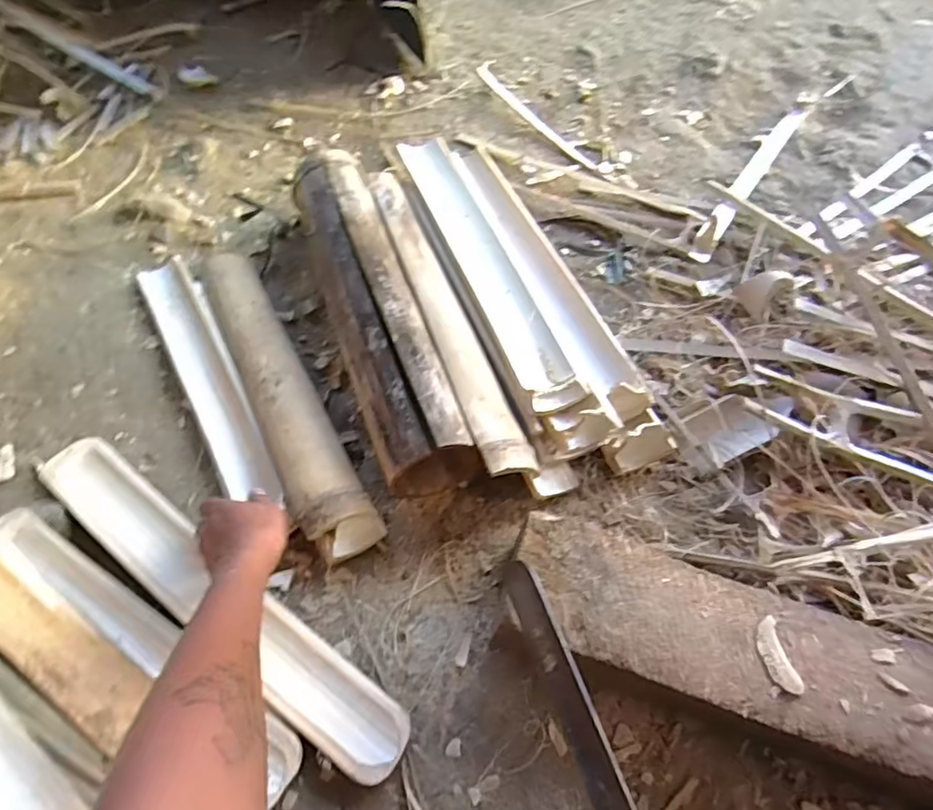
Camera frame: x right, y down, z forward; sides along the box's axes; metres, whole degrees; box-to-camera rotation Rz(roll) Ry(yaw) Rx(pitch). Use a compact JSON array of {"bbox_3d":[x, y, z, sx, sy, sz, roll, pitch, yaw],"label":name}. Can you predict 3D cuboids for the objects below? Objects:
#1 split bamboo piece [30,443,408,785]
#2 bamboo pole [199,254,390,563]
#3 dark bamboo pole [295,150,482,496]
[{"bbox_3d":[-0.258,0.179,0.569,0.489,0.029,0.070,34,65,17],"label":"split bamboo piece"},{"bbox_3d":[-0.230,-0.032,0.677,0.076,0.059,0.468,-25,64,-15],"label":"bamboo pole"},{"bbox_3d":[-0.115,-0.118,0.702,0.103,0.114,0.470,-18,62,-11],"label":"dark bamboo pole"}]

